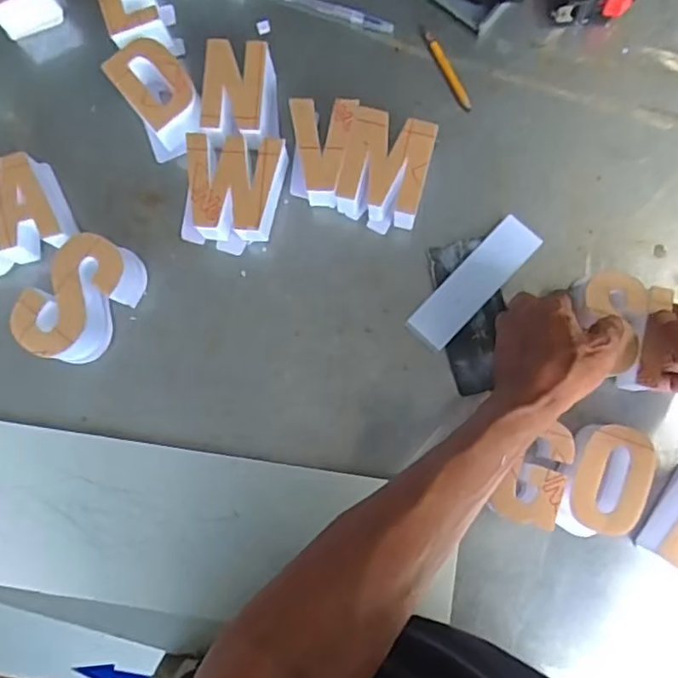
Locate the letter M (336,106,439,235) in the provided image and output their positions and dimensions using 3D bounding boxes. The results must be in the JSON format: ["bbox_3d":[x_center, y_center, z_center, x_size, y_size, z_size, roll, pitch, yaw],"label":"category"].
[{"bbox_3d":[0.040,-0.146,0.559,0.077,0.045,0.091,15,85,4],"label":"letter M"}]

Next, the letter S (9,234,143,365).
[{"bbox_3d":[-0.225,-0.035,0.557,0.066,0.053,0.112,33,86,6],"label":"letter S"}]

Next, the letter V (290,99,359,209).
[{"bbox_3d":[-0.016,-0.162,0.561,0.060,0.045,0.084,3,84,3],"label":"letter V"}]

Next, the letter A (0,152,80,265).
[{"bbox_3d":[-0.272,-0.116,0.570,0.063,0.052,0.089,-16,83,1],"label":"letter A"}]

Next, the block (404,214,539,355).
[{"bbox_3d":[0.119,-0.049,0.562,0.038,0.012,0.134,43,88,5],"label":"block"}]

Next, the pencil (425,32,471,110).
[{"bbox_3d":[0.101,-0.249,0.587,0.010,0.004,0.082,-27,85,-1],"label":"pencil"}]

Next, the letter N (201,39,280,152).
[{"bbox_3d":[-0.089,-0.215,0.569,0.062,0.043,0.091,0,84,3],"label":"letter N"}]

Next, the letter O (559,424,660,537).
[{"bbox_3d":[0.213,0.115,0.518,0.059,0.049,0.092,19,83,4],"label":"letter O"}]

